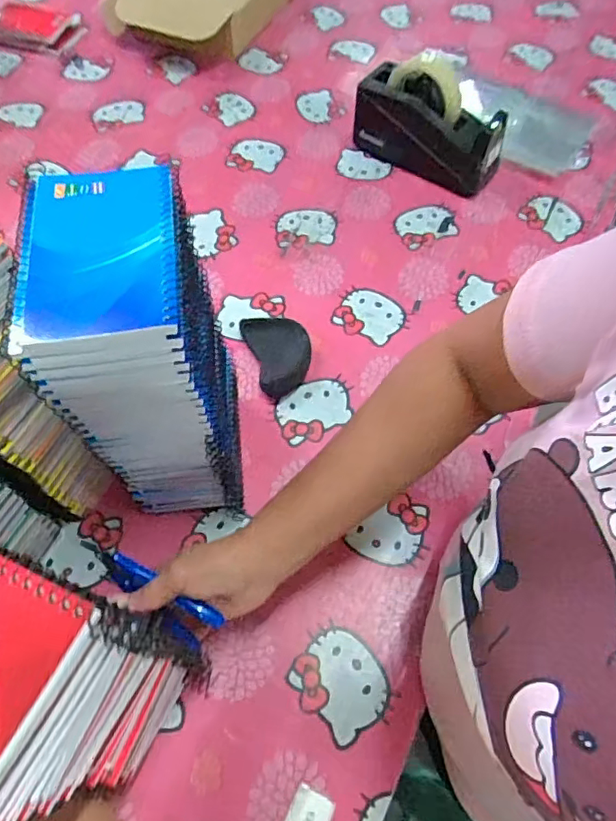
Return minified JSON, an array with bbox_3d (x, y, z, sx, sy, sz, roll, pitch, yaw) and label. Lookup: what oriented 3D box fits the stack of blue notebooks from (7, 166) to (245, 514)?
[{"bbox_3d":[-0.120,-0.024,0.438,0.101,0.286,0.132,-9,61,-5],"label":"stack of blue notebooks"}]

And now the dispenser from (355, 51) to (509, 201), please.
[{"bbox_3d":[0.161,-0.379,0.727,0.191,0.126,0.063,31,65,16],"label":"dispenser"}]

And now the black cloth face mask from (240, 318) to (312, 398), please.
[{"bbox_3d":[-0.030,-0.065,0.611,0.065,0.026,0.090,-17,62,-9],"label":"black cloth face mask"}]

